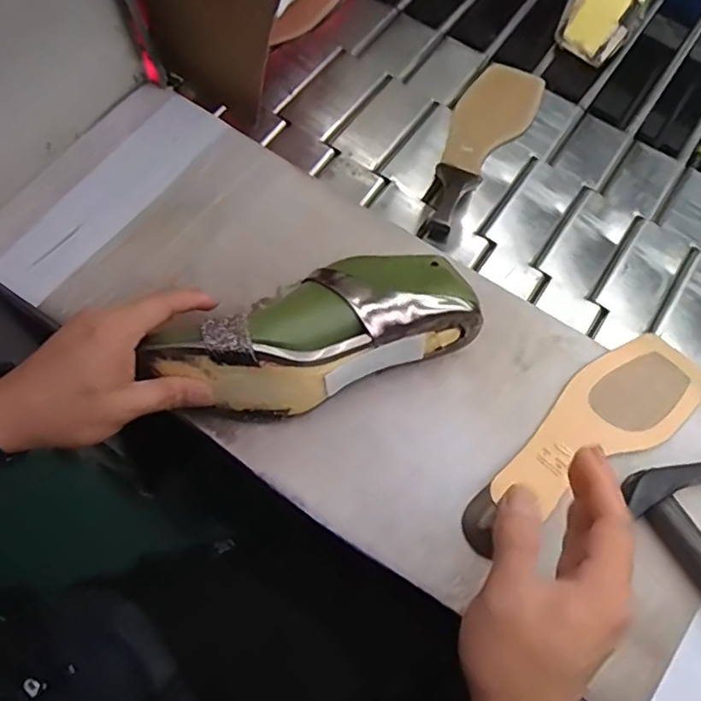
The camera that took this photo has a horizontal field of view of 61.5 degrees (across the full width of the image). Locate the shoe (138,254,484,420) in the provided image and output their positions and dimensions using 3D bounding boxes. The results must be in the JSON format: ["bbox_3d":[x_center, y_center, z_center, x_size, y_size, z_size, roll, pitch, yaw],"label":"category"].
[{"bbox_3d":[-0.023,-0.017,0.449,0.241,0.073,0.099,-19,71,-19],"label":"shoe"}]

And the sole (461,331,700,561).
[{"bbox_3d":[0.184,0.068,0.468,0.246,0.010,0.077,-32,74,-17],"label":"sole"}]

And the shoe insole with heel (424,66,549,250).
[{"bbox_3d":[0.141,-0.229,0.626,0.078,0.053,0.245,24,68,8],"label":"shoe insole with heel"}]

